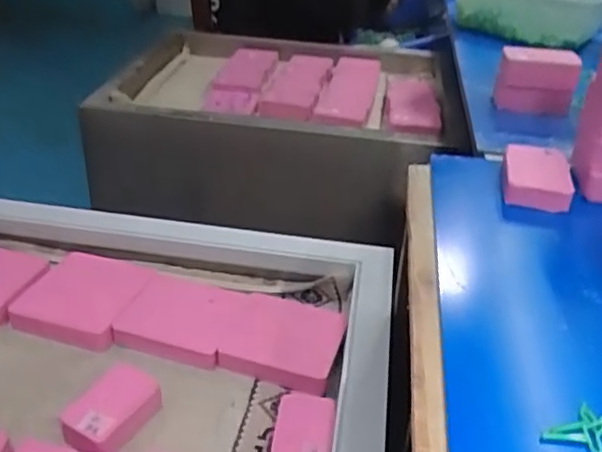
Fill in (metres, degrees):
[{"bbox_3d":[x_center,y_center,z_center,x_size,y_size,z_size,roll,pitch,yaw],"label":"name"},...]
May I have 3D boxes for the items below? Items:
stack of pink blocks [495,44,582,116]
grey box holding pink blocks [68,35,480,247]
[{"bbox_3d":[0.234,-0.145,0.643,0.078,0.058,0.044,3,32,0],"label":"stack of pink blocks"},{"bbox_3d":[-0.033,-0.166,0.992,0.493,0.146,0.404,5,32,4],"label":"grey box holding pink blocks"}]

